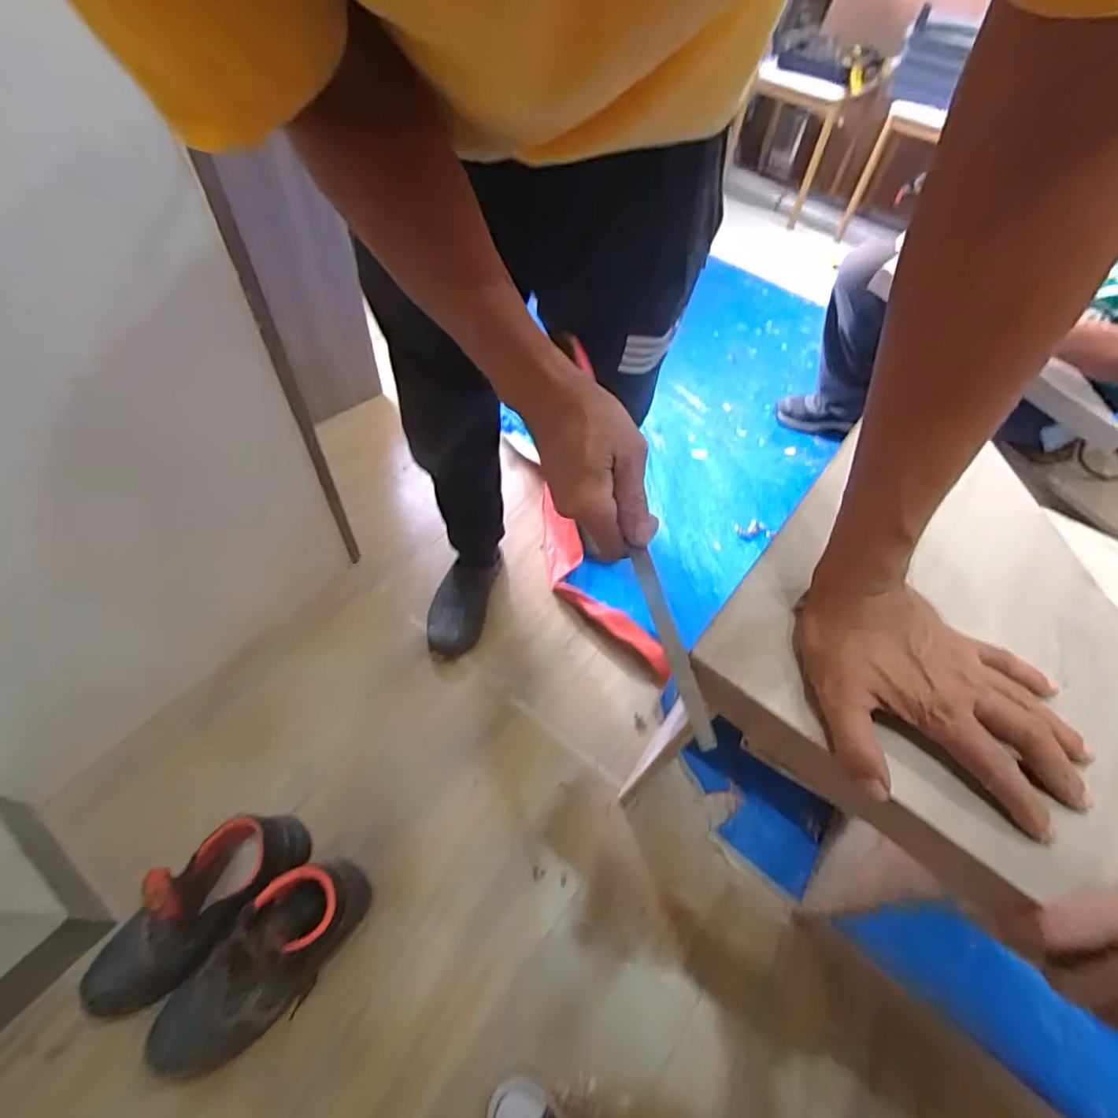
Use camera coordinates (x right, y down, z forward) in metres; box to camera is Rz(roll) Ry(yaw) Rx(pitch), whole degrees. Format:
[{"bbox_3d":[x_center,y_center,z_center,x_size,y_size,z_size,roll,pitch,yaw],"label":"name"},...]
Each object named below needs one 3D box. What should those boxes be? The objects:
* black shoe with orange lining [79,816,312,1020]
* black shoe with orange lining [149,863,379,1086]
[{"bbox_3d":[-0.462,0.453,0.716,0.292,0.117,0.113,-35,64,-25],"label":"black shoe with orange lining"},{"bbox_3d":[-0.366,0.499,0.691,0.113,0.127,0.281,38,60,20],"label":"black shoe with orange lining"}]

